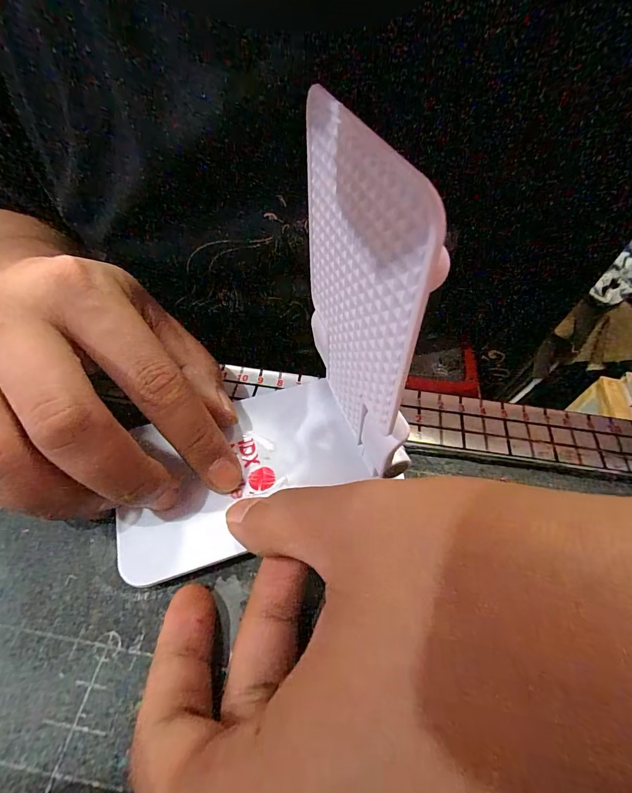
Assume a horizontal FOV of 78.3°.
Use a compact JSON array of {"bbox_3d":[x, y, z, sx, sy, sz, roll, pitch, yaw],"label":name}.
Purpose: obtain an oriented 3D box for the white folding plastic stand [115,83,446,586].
[{"bbox_3d":[-0.029,-0.005,0.119,0.097,0.126,0.075,-17,55,-13],"label":"white folding plastic stand"}]

